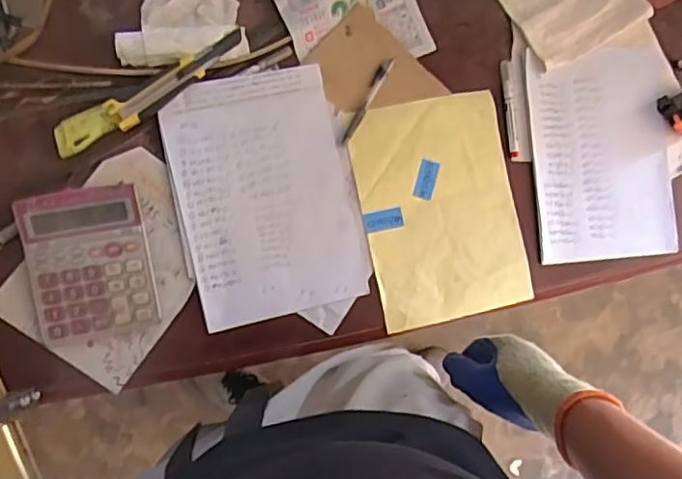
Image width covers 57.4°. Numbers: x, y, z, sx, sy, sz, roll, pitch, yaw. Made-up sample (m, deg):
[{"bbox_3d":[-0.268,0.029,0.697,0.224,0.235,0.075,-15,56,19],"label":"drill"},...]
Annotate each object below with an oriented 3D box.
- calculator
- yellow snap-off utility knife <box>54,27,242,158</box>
[{"bbox_3d":[-0.292,0.029,0.728,0.131,0.038,0.168,-9,91,-10],"label":"calculator"},{"bbox_3d":[-0.226,-0.175,0.751,0.251,0.024,0.043,-31,95,-9],"label":"yellow snap-off utility knife"}]

